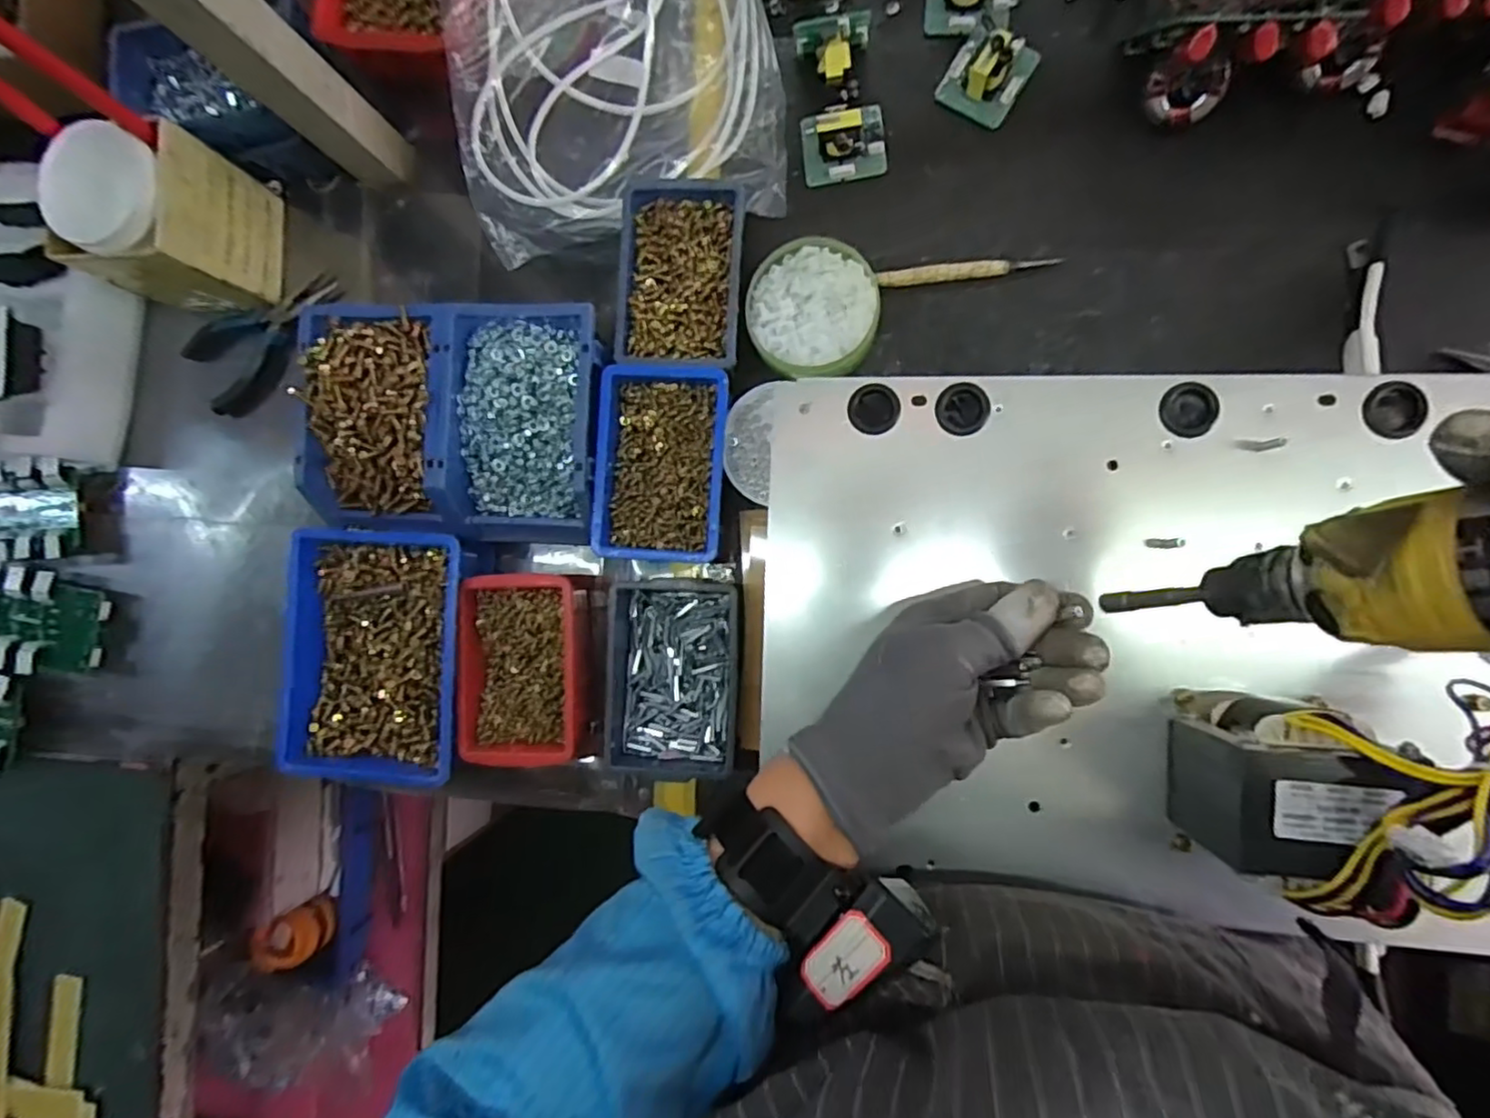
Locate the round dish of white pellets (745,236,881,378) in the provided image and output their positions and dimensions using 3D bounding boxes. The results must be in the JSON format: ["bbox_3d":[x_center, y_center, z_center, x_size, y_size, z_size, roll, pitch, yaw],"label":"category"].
[{"bbox_3d":[0.054,-0.193,0.524,0.097,0.038,0.101,0,90,8],"label":"round dish of white pellets"}]

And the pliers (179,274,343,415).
[{"bbox_3d":[-0.450,-0.200,0.616,0.171,0.031,0.094,-23,87,8],"label":"pliers"}]

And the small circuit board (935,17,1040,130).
[{"bbox_3d":[0.190,-0.382,0.507,0.059,0.037,0.072,34,95,7],"label":"small circuit board"}]

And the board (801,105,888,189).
[{"bbox_3d":[0.078,-0.330,0.525,0.065,0.031,0.049,-7,89,8],"label":"board"}]

